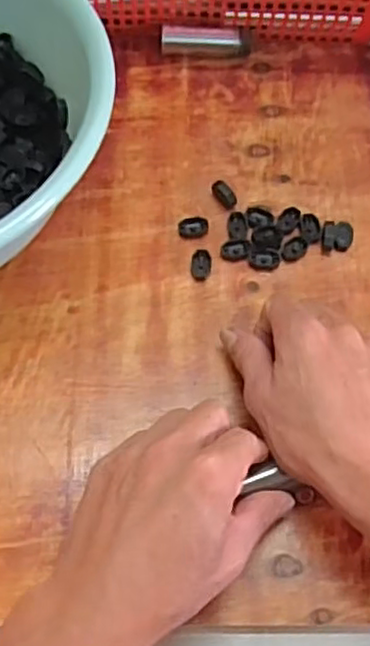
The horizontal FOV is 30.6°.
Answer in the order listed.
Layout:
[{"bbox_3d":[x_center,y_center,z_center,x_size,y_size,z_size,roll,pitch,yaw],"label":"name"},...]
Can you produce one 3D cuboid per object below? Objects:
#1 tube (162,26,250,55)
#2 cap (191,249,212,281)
[{"bbox_3d":[0.017,-0.236,0.561,0.072,0.022,0.018,6,65,1],"label":"tube"},{"bbox_3d":[0.011,-0.041,0.475,0.014,0.005,0.023,6,65,1],"label":"cap"}]

